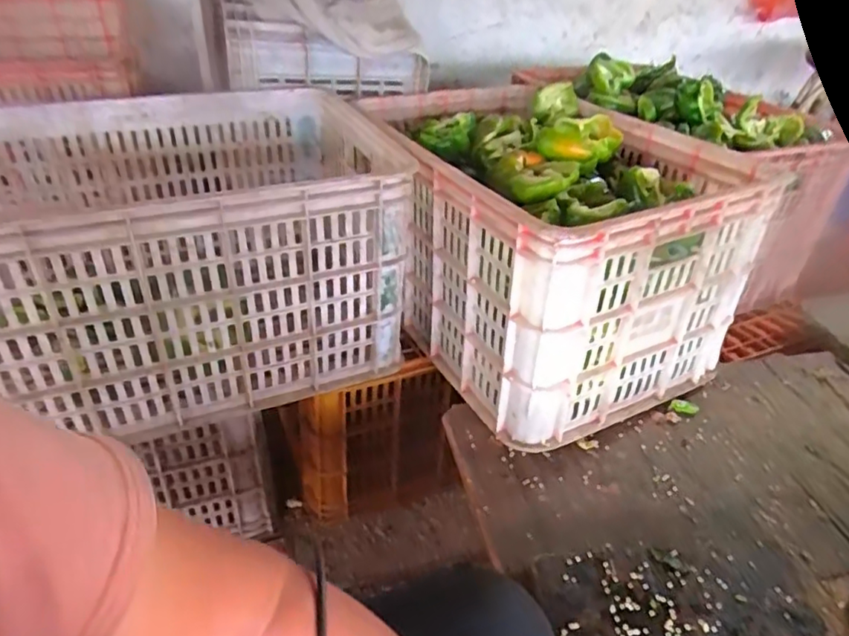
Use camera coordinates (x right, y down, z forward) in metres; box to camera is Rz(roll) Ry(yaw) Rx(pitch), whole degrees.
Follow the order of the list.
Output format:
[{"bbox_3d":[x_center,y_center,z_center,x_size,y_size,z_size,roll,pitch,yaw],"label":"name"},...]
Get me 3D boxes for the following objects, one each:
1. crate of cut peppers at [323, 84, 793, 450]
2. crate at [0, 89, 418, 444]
[{"bbox_3d":[0.150,-0.136,0.828,0.352,0.292,0.561,-16,43,-24],"label":"crate of cut peppers"},{"bbox_3d":[-0.312,-0.099,0.748,0.538,0.288,0.395,-10,41,-18],"label":"crate"}]

